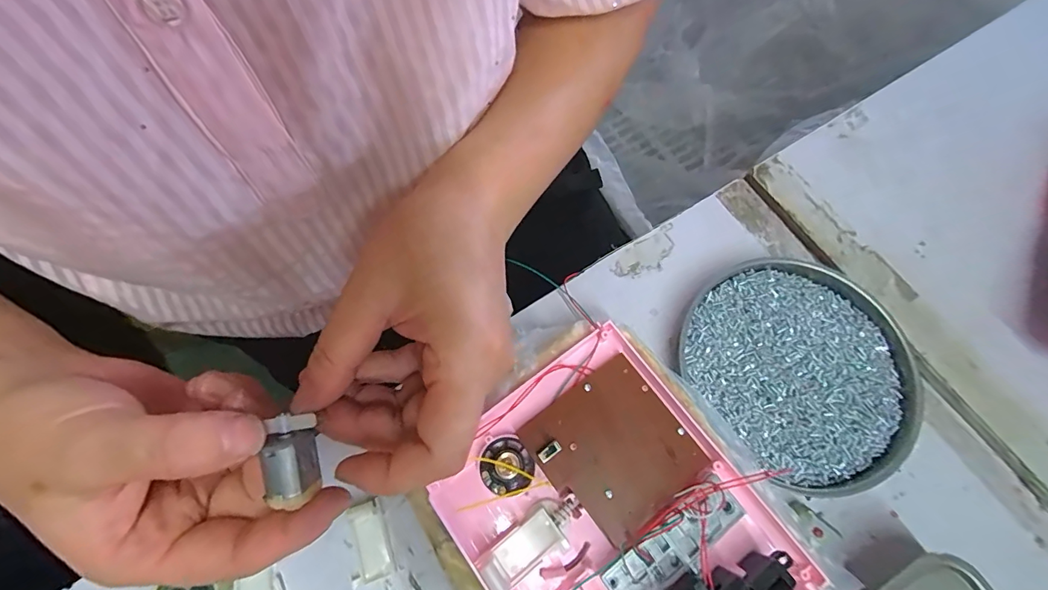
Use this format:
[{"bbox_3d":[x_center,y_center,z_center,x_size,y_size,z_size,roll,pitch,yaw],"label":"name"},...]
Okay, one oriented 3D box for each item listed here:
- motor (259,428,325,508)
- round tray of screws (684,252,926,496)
[{"bbox_3d":[-0.090,0.066,0.174,0.017,0.018,0.024,-11,70,-4],"label":"motor"},{"bbox_3d":[0.164,0.044,0.271,0.126,0.026,0.138,0,70,0],"label":"round tray of screws"}]

